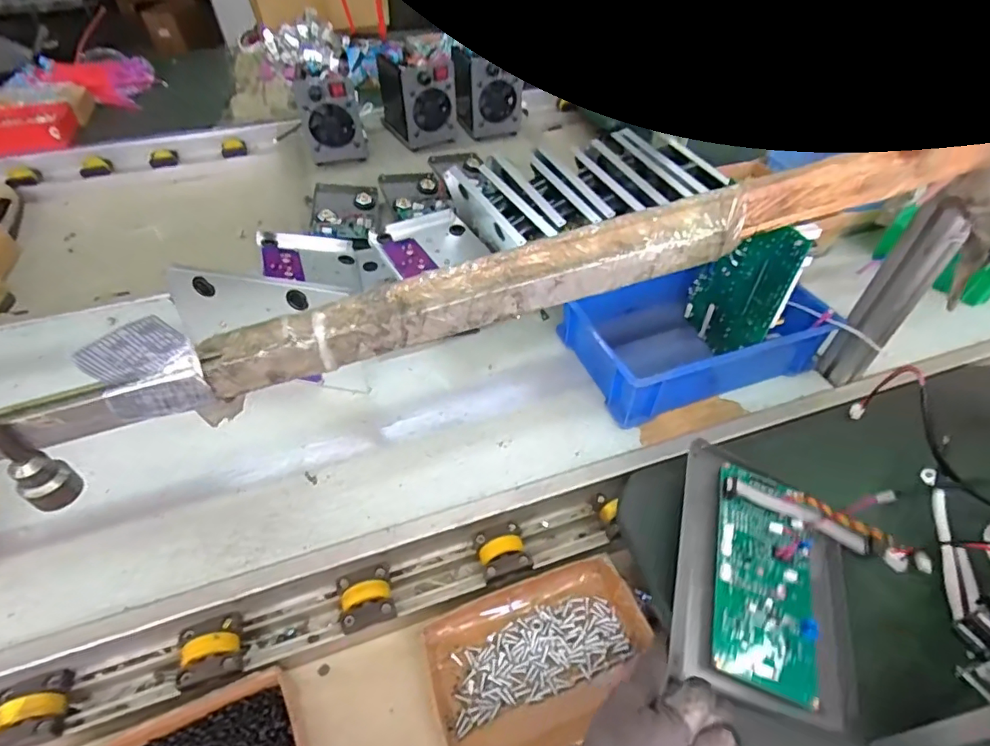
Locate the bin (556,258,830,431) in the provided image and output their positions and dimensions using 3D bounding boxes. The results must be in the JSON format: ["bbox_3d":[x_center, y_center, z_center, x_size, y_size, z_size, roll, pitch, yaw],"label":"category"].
[{"bbox_3d":[0.252,-0.062,0.679,0.287,0.092,0.193,-16,48,-13],"label":"bin"}]

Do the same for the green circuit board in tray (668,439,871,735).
[{"bbox_3d":[0.251,0.182,0.471,0.161,0.042,0.219,14,50,13],"label":"green circuit board in tray"}]

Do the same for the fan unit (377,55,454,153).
[{"bbox_3d":[-0.178,-0.613,1.149,0.114,0.168,0.173,-24,47,-21],"label":"fan unit"}]

